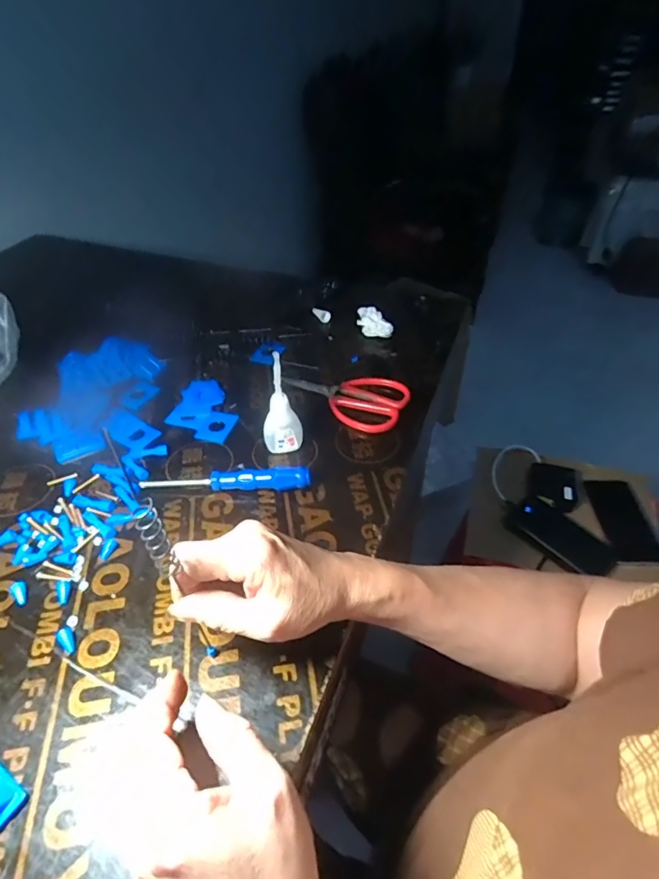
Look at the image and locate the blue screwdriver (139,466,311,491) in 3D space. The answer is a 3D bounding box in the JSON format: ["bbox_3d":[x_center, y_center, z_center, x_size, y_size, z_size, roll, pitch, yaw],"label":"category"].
[{"bbox_3d":[-0.094,0.038,0.434,0.152,0.020,0.016,-1,44,1],"label":"blue screwdriver"}]

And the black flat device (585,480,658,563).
[{"bbox_3d":[0.491,0.135,0.802,0.089,0.014,0.160,6,48,-5],"label":"black flat device"}]

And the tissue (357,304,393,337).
[{"bbox_3d":[0.054,-0.148,0.604,0.016,0.029,0.058,-28,50,-24],"label":"tissue"}]

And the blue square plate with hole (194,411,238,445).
[{"bbox_3d":[-0.117,-0.015,0.503,0.034,0.004,0.042,13,46,15],"label":"blue square plate with hole"}]

